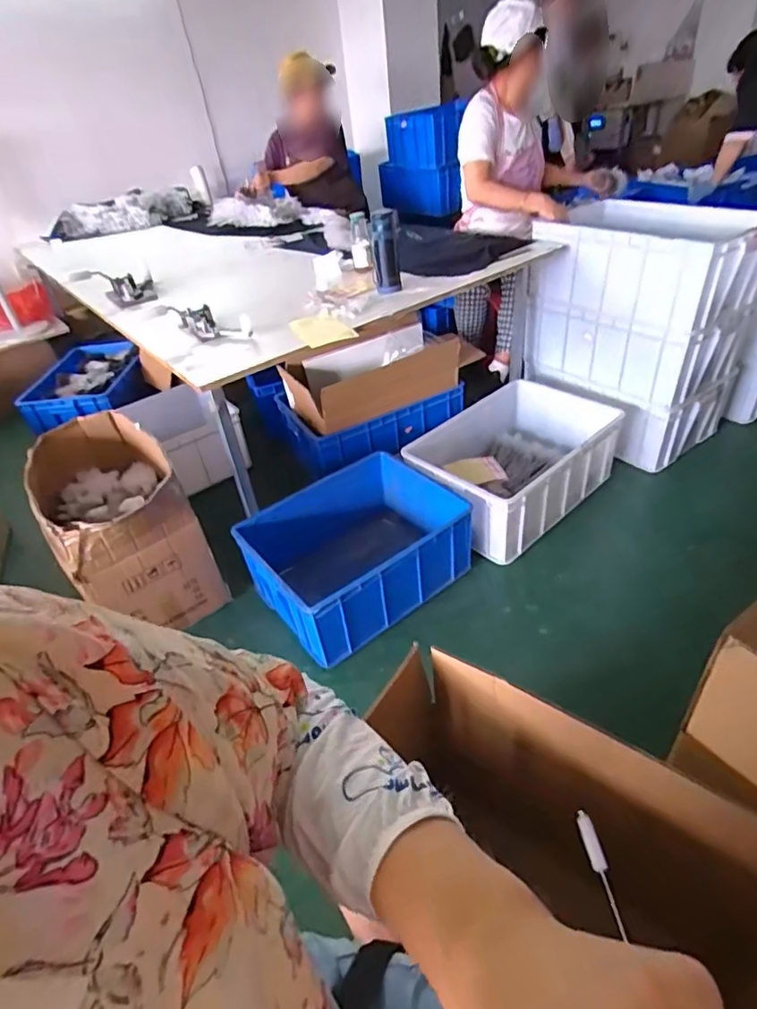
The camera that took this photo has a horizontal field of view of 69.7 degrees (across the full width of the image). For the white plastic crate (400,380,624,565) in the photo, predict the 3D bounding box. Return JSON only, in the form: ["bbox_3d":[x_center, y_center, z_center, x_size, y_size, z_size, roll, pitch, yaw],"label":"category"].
[{"bbox_3d":[0.428,-0.152,1.763,0.660,0.222,0.469,-33,44,-29],"label":"white plastic crate"}]

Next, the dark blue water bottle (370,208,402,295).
[{"bbox_3d":[0.019,-0.671,1.442,0.071,0.192,0.059,-7,38,1],"label":"dark blue water bottle"}]

